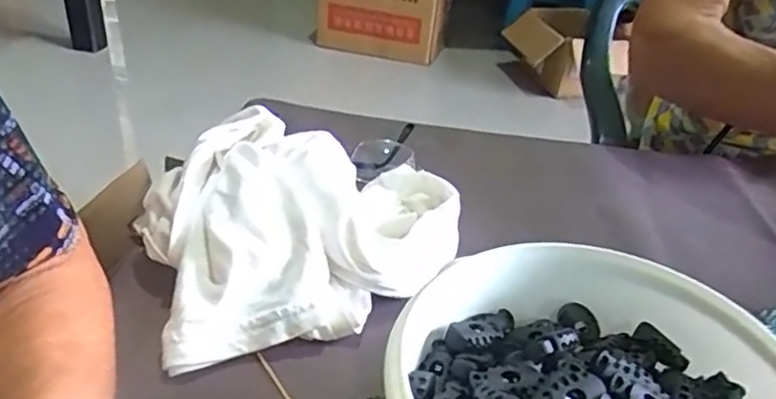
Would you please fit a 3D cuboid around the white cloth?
[{"bbox_3d":[-0.049,0.012,0.384,0.187,0.073,0.140,-12,36,-23],"label":"white cloth"}]

